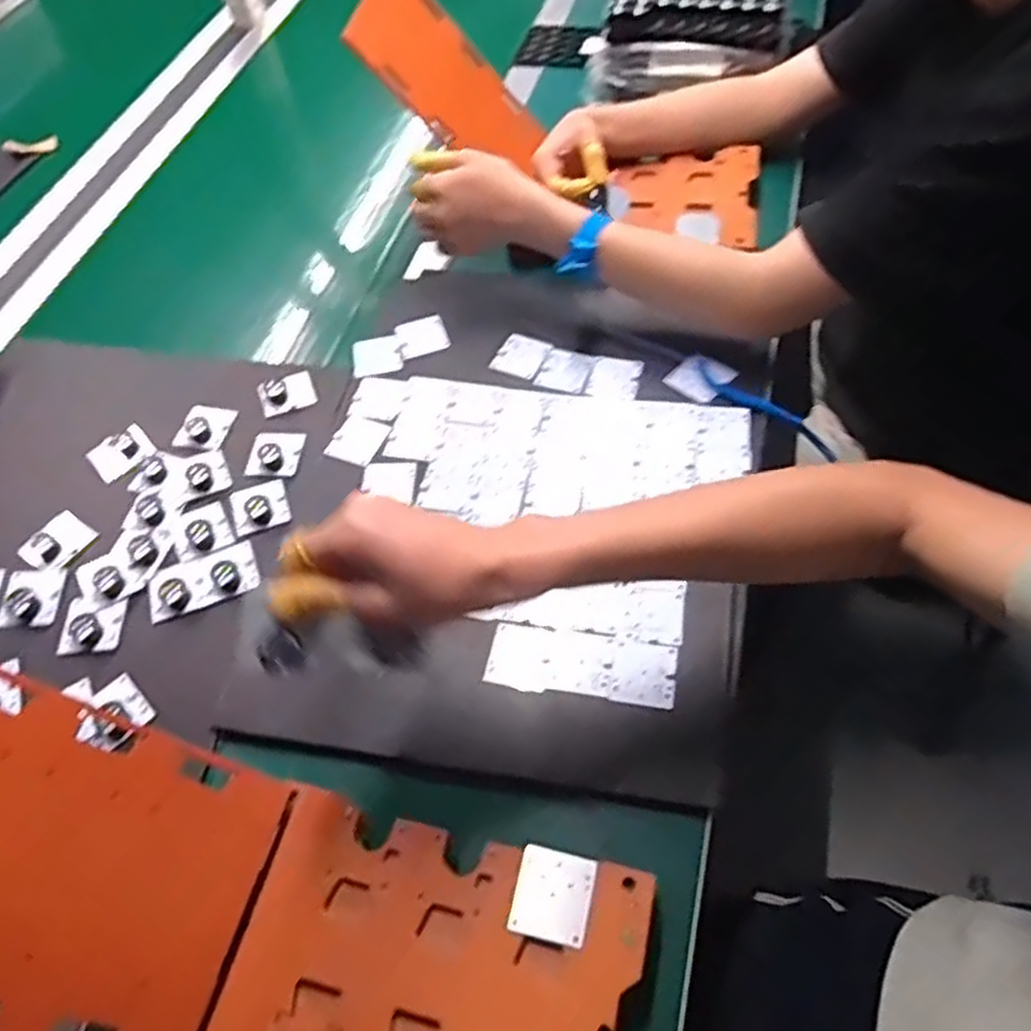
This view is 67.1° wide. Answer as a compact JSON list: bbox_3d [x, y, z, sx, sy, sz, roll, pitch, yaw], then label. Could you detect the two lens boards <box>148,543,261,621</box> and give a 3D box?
[{"bbox_3d":[-0.259,0.052,0.640,0.087,0.010,0.047,-23,58,-8],"label":"two lens boards"}]

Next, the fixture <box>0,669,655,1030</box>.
[{"bbox_3d":[-0.151,0.218,0.420,0.419,0.097,0.158,21,59,-12],"label":"fixture"}]

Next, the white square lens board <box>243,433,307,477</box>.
[{"bbox_3d":[-0.222,-0.058,0.715,0.049,0.014,0.048,-2,57,6],"label":"white square lens board"}]

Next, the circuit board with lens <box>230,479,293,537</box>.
[{"bbox_3d":[-0.226,-0.010,0.683,0.047,0.020,0.047,-21,57,-6],"label":"circuit board with lens"}]

